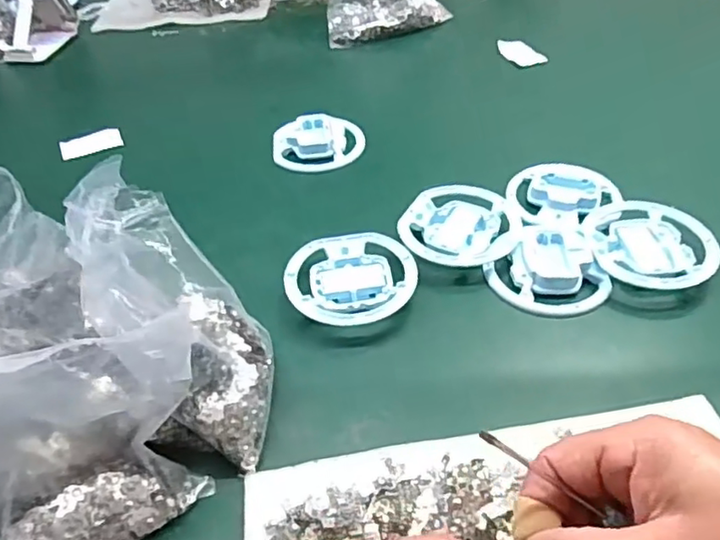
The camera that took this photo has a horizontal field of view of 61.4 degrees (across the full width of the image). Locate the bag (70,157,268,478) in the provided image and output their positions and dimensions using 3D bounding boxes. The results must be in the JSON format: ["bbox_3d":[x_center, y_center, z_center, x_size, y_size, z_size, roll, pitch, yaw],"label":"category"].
[{"bbox_3d":[-0.111,0.026,0.379,0.101,0.152,0.119,2,45,7],"label":"bag"}]

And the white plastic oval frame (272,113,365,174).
[{"bbox_3d":[-0.046,-0.137,0.655,0.095,0.027,0.072,0,45,5],"label":"white plastic oval frame"}]

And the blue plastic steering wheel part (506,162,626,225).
[{"bbox_3d":[0.190,-0.071,0.563,0.101,0.018,0.078,1,45,5],"label":"blue plastic steering wheel part"}]

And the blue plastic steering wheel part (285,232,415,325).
[{"bbox_3d":[-0.007,0.010,0.494,0.103,0.021,0.094,-2,45,2],"label":"blue plastic steering wheel part"}]

